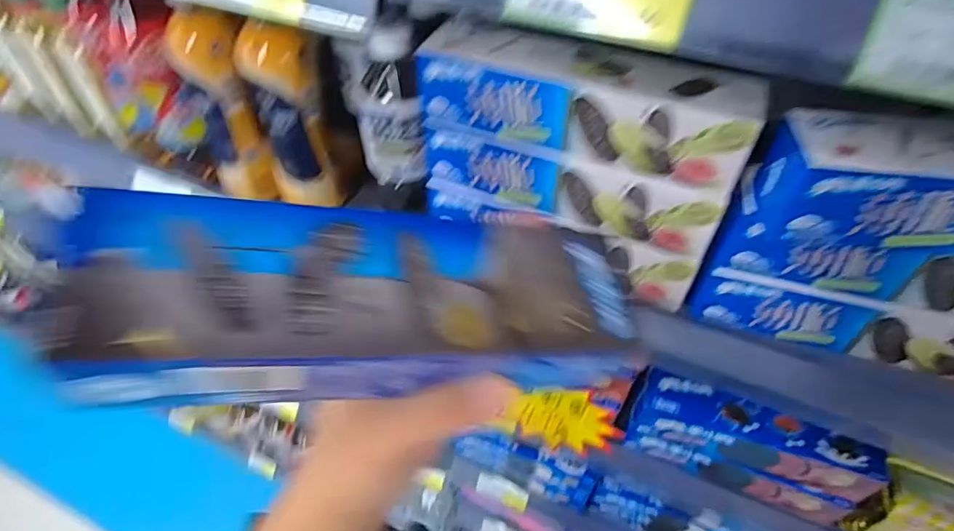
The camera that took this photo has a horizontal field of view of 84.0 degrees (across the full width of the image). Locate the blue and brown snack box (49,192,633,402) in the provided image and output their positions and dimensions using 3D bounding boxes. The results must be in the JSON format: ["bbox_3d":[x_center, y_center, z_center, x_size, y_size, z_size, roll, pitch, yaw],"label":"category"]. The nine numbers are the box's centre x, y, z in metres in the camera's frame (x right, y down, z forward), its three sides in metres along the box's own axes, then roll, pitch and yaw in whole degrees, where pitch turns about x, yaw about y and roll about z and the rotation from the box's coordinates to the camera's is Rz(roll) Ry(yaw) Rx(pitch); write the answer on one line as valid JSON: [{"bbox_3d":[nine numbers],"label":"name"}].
[{"bbox_3d":[-0.036,0.016,0.187,0.176,0.046,0.060,3,67,-20],"label":"blue and brown snack box"}]

